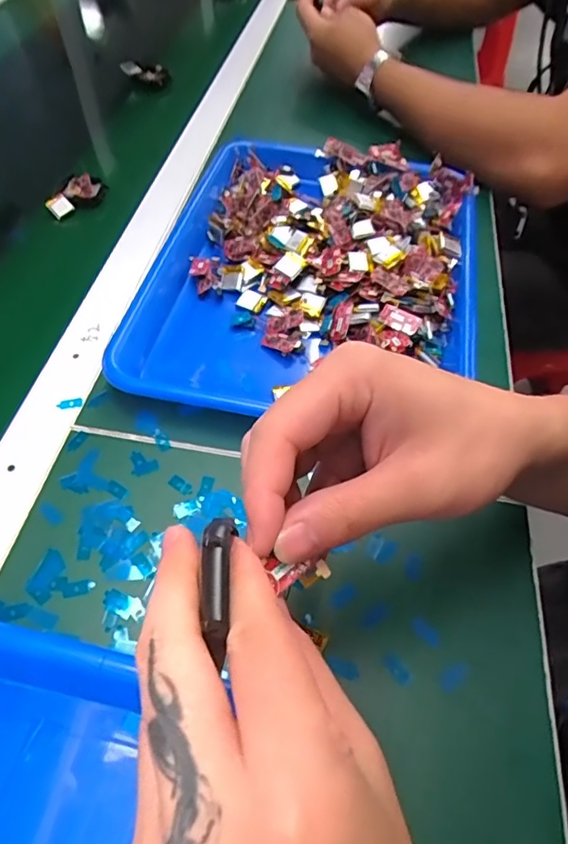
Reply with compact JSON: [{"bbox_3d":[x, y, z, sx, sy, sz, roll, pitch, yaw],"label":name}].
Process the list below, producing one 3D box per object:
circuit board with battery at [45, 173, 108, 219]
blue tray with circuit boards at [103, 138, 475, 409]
[{"bbox_3d":[-0.203,-0.217,0.501,0.038,0.017,0.054,23,57,14],"label":"circuit board with battery"},{"bbox_3d":[0.022,-0.132,0.429,0.265,0.044,0.319,9,55,5],"label":"blue tray with circuit boards"}]

